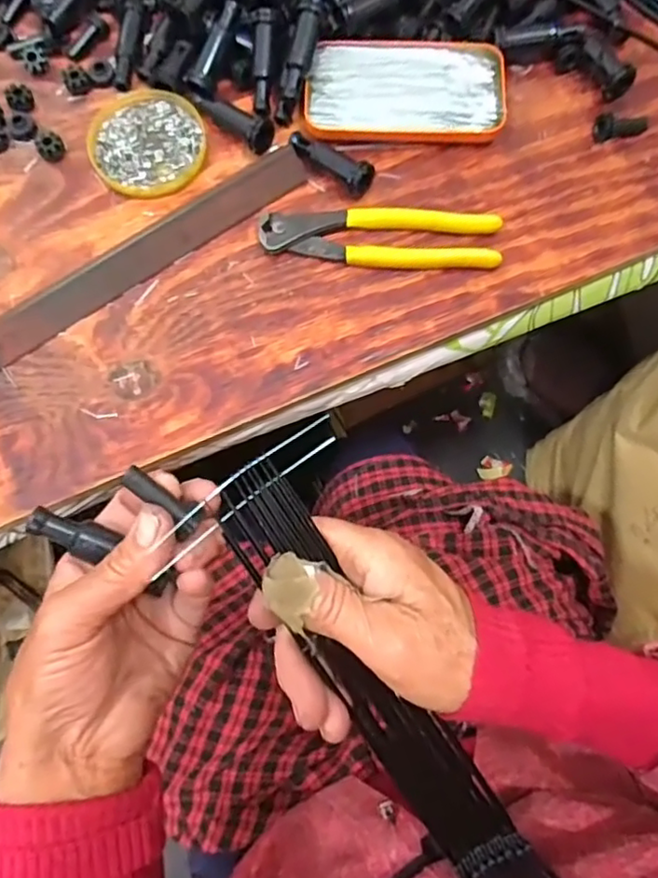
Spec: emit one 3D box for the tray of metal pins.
[{"bbox_3d":[0.056,-0.260,0.457,0.142,0.018,0.081,2,77,0],"label":"tray of metal pins"}]

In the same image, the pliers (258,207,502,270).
[{"bbox_3d":[0.036,-0.141,0.430,0.164,0.012,0.041,6,77,1],"label":"pliers"}]

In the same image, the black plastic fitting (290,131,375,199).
[{"bbox_3d":[-0.001,-0.202,0.441,0.066,0.020,0.022,37,80,7],"label":"black plastic fitting"}]

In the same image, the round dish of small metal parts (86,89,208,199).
[{"bbox_3d":[-0.134,-0.220,0.456,0.082,0.008,0.091,-15,78,-4],"label":"round dish of small metal parts"}]

